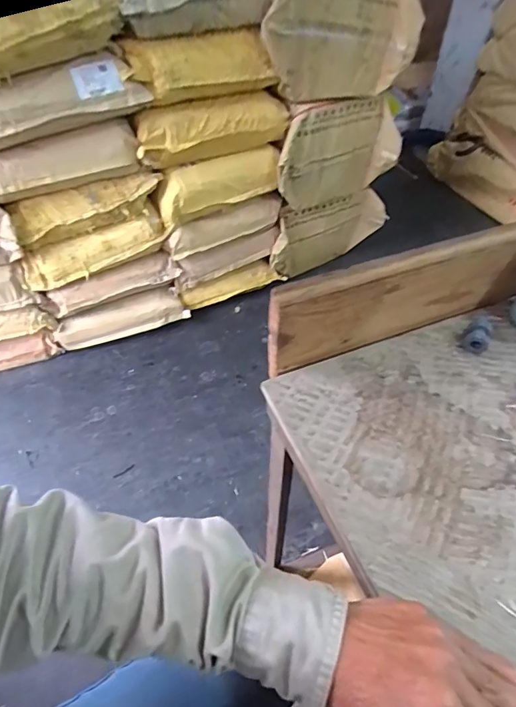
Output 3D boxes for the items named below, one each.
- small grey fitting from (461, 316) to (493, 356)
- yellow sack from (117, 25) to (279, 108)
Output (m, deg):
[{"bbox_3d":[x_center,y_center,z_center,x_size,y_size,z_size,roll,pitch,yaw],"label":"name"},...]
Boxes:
[{"bbox_3d":[0.230,-0.020,0.449,0.027,0.024,0.035,31,55,24],"label":"small grey fitting"},{"bbox_3d":[-0.136,-0.714,1.074,0.381,0.150,0.129,-25,53,-21],"label":"yellow sack"}]

